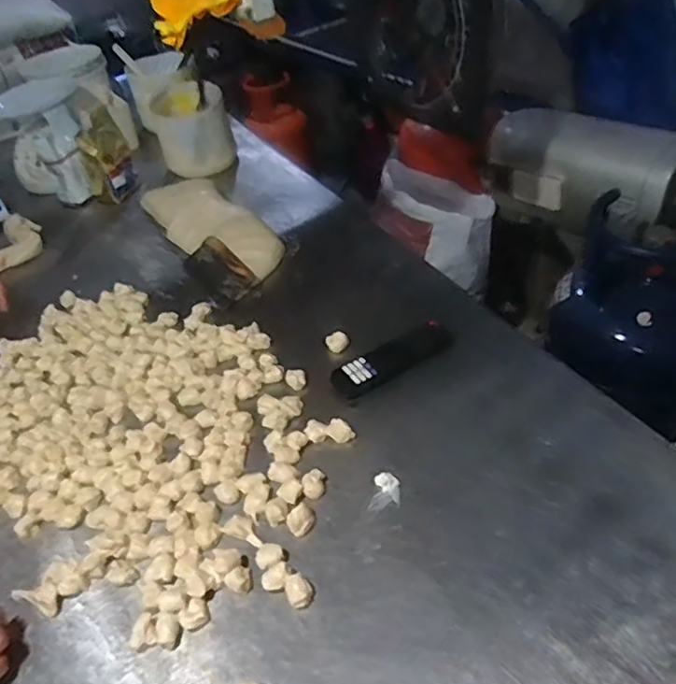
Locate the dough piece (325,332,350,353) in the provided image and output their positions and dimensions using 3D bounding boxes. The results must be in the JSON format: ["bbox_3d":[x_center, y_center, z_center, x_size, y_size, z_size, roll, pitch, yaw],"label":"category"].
[{"bbox_3d":[-0.001,-0.002,0.857,0.026,0.017,0.030,-33,45,-24],"label":"dough piece"}]

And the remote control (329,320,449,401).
[{"bbox_3d":[0.075,0.024,0.810,0.169,0.024,0.054,-26,43,-17],"label":"remote control"}]

